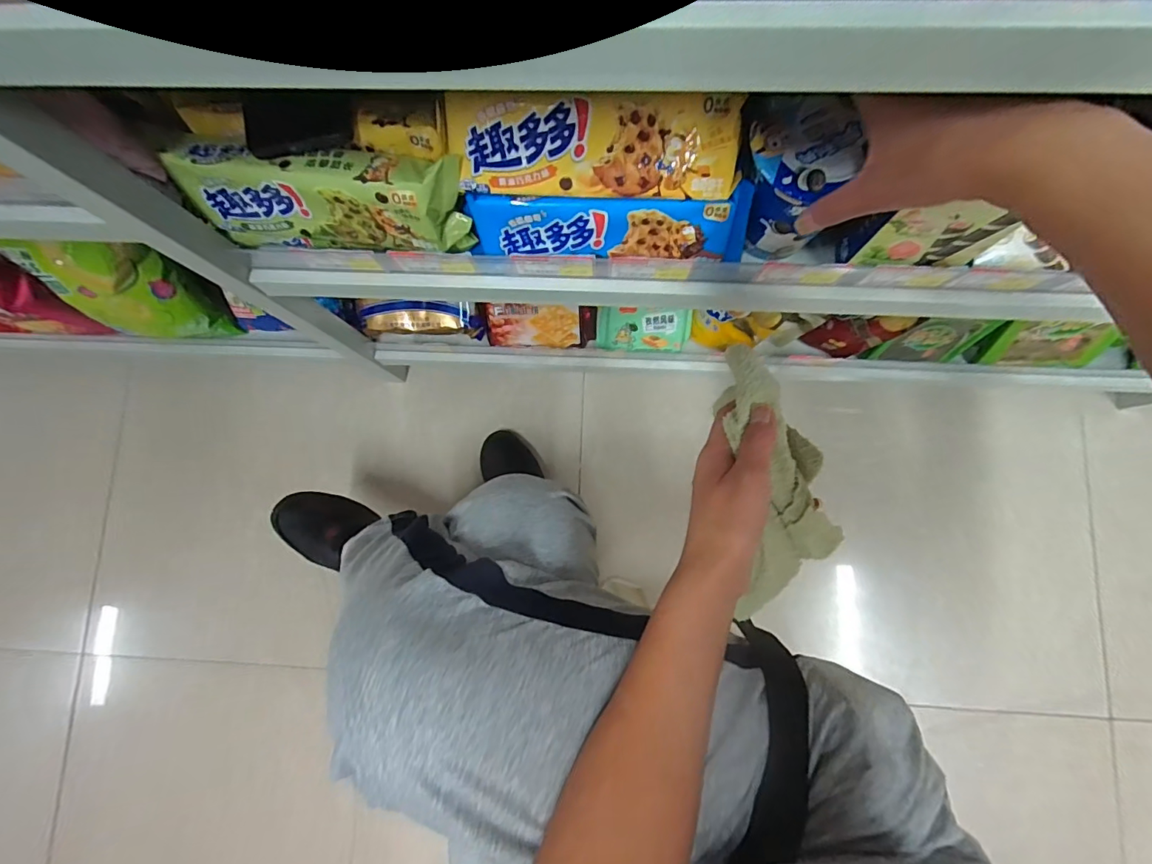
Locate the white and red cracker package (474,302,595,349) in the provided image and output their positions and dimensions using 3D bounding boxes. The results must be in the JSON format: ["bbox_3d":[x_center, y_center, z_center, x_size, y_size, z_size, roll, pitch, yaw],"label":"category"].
[{"bbox_3d":[-0.049,-0.160,0.675,0.148,0.087,0.048,0,49,5],"label":"white and red cracker package"}]

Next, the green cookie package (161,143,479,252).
[{"bbox_3d":[-0.194,-0.183,0.390,0.212,0.082,0.041,7,83,3],"label":"green cookie package"}]

